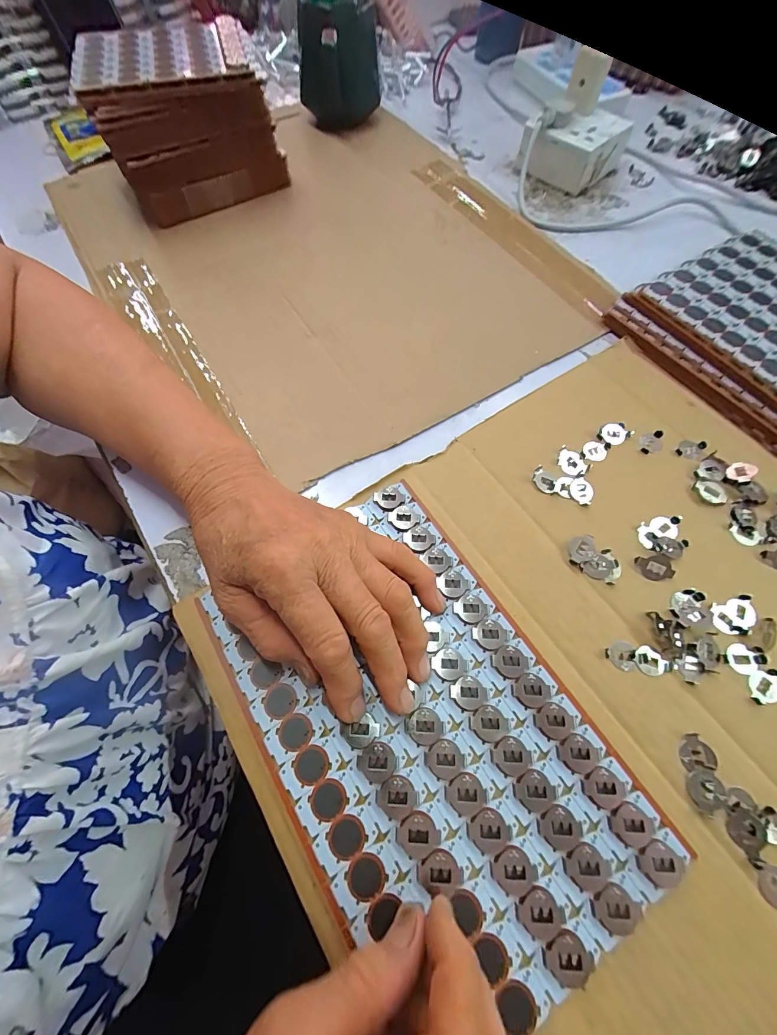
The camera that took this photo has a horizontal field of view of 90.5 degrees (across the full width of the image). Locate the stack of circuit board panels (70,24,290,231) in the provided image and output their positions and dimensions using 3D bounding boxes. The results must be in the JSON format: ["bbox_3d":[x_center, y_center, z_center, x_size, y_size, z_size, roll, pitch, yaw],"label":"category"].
[{"bbox_3d":[-0.201,-0.388,0.384,0.156,0.111,0.128,-28,68,-12],"label":"stack of circuit board panels"}]

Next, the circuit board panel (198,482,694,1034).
[{"bbox_3d":[0.015,0.108,0.211,0.154,0.005,0.243,-31,69,-13],"label":"circuit board panel"}]

